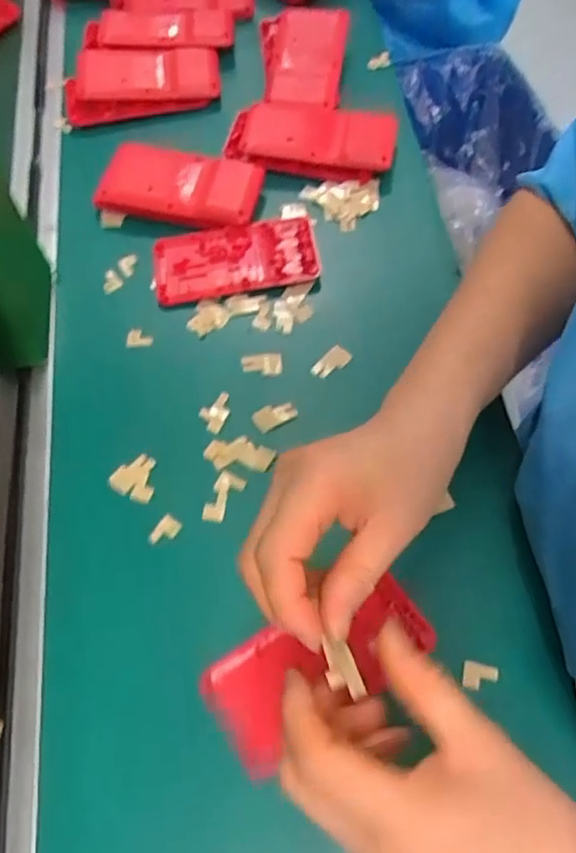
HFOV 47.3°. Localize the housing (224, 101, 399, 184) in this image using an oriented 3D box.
[{"bbox_3d":[0.019,-0.236,0.544,0.136,0.023,0.065,2,63,5],"label":"housing"}]

